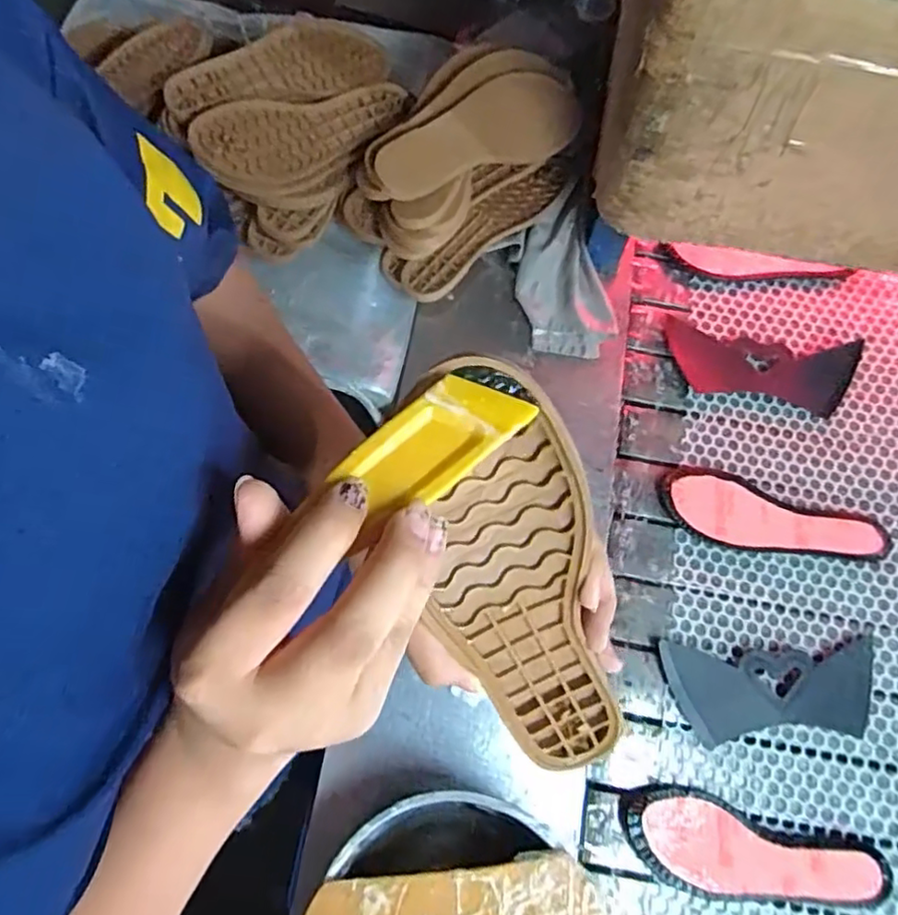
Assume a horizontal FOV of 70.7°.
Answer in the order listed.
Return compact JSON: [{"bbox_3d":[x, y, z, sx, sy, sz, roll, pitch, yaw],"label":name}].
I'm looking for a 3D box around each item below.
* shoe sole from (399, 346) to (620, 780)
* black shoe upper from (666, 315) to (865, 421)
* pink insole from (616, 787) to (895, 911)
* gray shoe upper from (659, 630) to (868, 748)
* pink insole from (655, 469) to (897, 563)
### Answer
[{"bbox_3d":[0.032,0.070,0.292,0.071,0.240,0.016,-17,29,-7],"label":"shoe sole"},{"bbox_3d":[0.363,-0.104,0.732,0.219,0.008,0.090,11,73,2],"label":"black shoe upper"},{"bbox_3d":[0.280,0.360,0.575,0.240,0.017,0.082,9,73,1],"label":"pink insole"},{"bbox_3d":[0.324,0.224,0.620,0.208,0.011,0.100,-8,73,-4],"label":"gray shoe upper"},{"bbox_3d":[0.340,0.069,0.668,0.230,0.011,0.074,19,73,4],"label":"pink insole"}]

